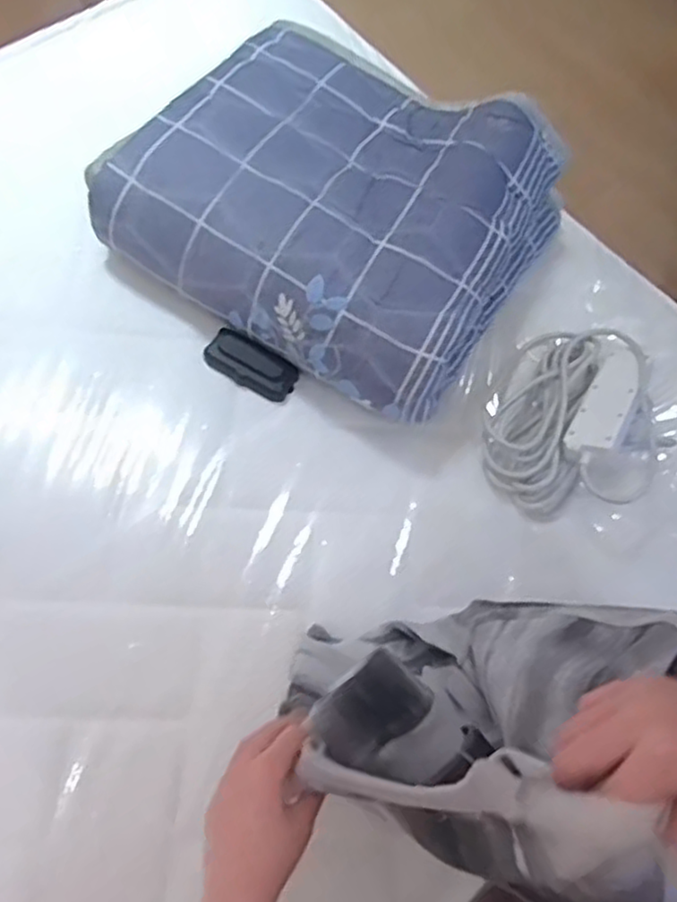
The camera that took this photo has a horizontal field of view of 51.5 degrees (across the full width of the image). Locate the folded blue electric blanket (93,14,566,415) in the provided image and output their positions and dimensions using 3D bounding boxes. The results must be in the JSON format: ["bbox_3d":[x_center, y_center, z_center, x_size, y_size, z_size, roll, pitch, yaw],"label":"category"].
[{"bbox_3d":[0.003,-0.305,0.852,0.461,0.140,0.401,33,65,7],"label":"folded blue electric blanket"}]

